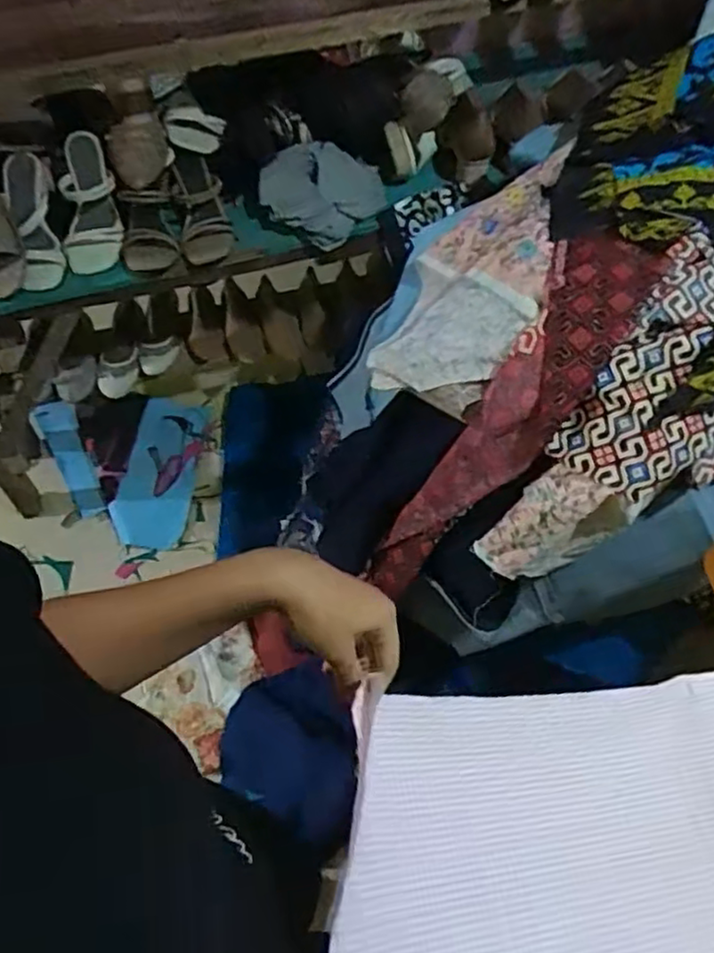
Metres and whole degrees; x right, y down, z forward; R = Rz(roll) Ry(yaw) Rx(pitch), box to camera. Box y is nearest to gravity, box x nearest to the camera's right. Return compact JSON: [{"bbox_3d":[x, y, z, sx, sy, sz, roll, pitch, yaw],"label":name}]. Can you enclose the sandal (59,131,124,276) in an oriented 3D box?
[{"bbox_3d":[-0.427,-0.437,1.072,0.091,0.073,0.230,-9,76,-5],"label":"sandal"}]

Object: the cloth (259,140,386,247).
[{"bbox_3d":[-0.060,-0.454,1.101,0.206,0.081,0.168,0,59,0],"label":"cloth"}]

